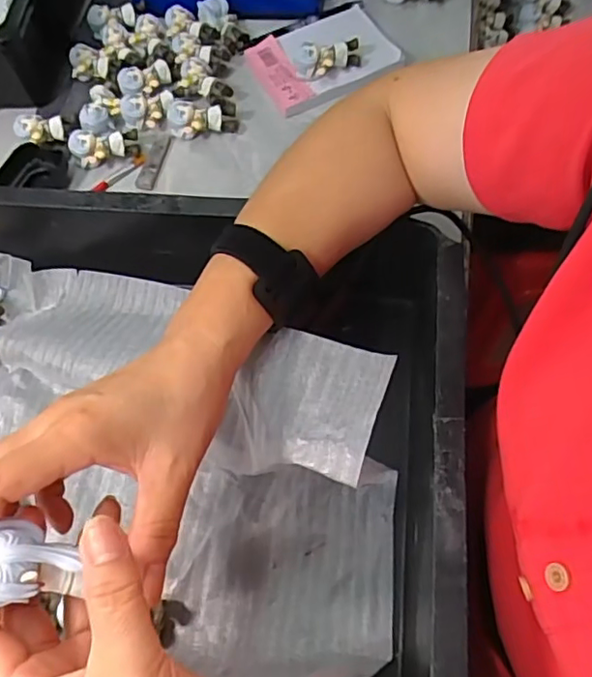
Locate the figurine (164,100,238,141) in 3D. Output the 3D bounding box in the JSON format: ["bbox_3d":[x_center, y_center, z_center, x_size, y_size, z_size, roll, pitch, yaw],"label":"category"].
[{"bbox_3d":[-0.089,-0.207,0.544,0.065,0.026,0.027,-3,63,2],"label":"figurine"}]

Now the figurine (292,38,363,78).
[{"bbox_3d":[0.029,-0.264,0.541,0.062,0.025,0.024,-9,63,-1],"label":"figurine"}]

